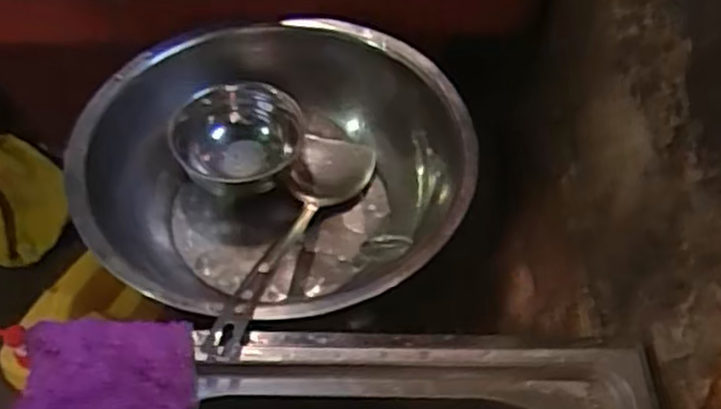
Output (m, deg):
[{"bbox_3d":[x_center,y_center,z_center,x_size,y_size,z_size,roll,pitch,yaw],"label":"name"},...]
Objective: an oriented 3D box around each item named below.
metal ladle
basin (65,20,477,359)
[{"bbox_3d":[-0.057,0.027,0.690,0.077,0.056,0.344,13,30,7],"label":"metal ladle"},{"bbox_3d":[-0.083,-0.025,0.720,0.358,0.135,0.383,1,52,-2],"label":"basin"}]

